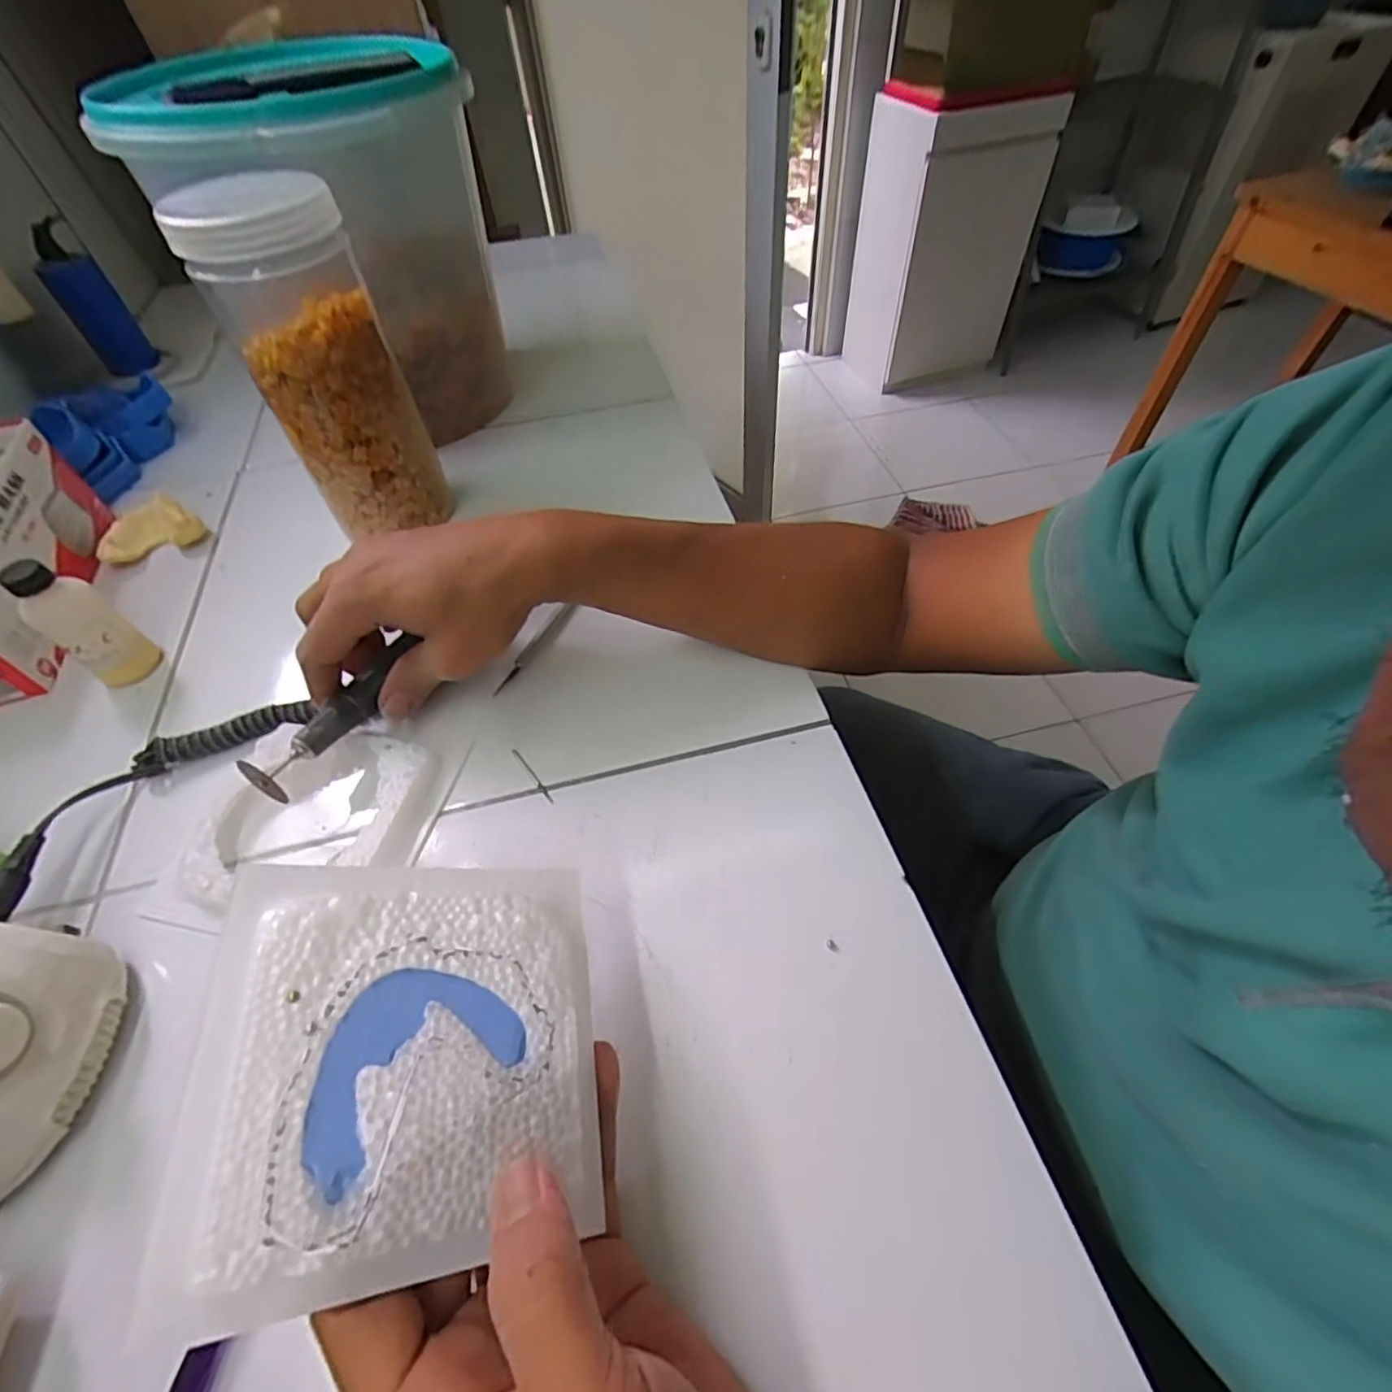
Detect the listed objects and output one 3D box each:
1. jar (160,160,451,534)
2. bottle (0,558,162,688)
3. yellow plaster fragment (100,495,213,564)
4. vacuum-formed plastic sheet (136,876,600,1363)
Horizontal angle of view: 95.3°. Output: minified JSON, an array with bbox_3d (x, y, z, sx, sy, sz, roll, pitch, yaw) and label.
[{"bbox_3d":[-0.250,-0.223,0.432,0.092,0.201,0.111,-21,54,-12],"label":"jar"},{"bbox_3d":[-0.371,-0.044,0.384,0.028,0.079,0.032,-9,53,-3],"label":"bottle"},{"bbox_3d":[-0.422,-0.125,0.486,0.045,0.023,0.063,29,59,23],"label":"yellow plaster fragment"},{"bbox_3d":[-0.093,0.114,0.213,0.117,0.014,0.122,10,50,-28],"label":"vacuum-formed plastic sheet"}]

